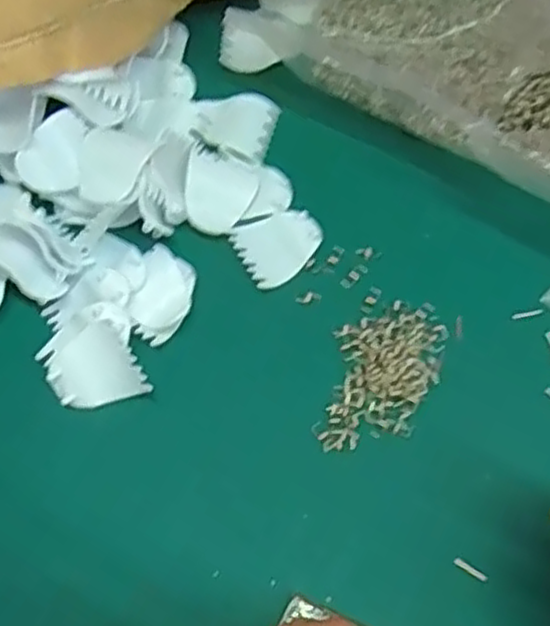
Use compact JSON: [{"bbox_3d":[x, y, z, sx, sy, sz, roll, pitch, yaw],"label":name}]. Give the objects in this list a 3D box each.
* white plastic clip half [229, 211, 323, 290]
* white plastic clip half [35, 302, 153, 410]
[{"bbox_3d":[0.003,-0.035,0.387,0.044,0.006,0.038,-25,71,-12],"label":"white plastic clip half"},{"bbox_3d":[-0.087,0.021,0.345,0.044,0.022,0.043,-16,69,-9],"label":"white plastic clip half"}]

